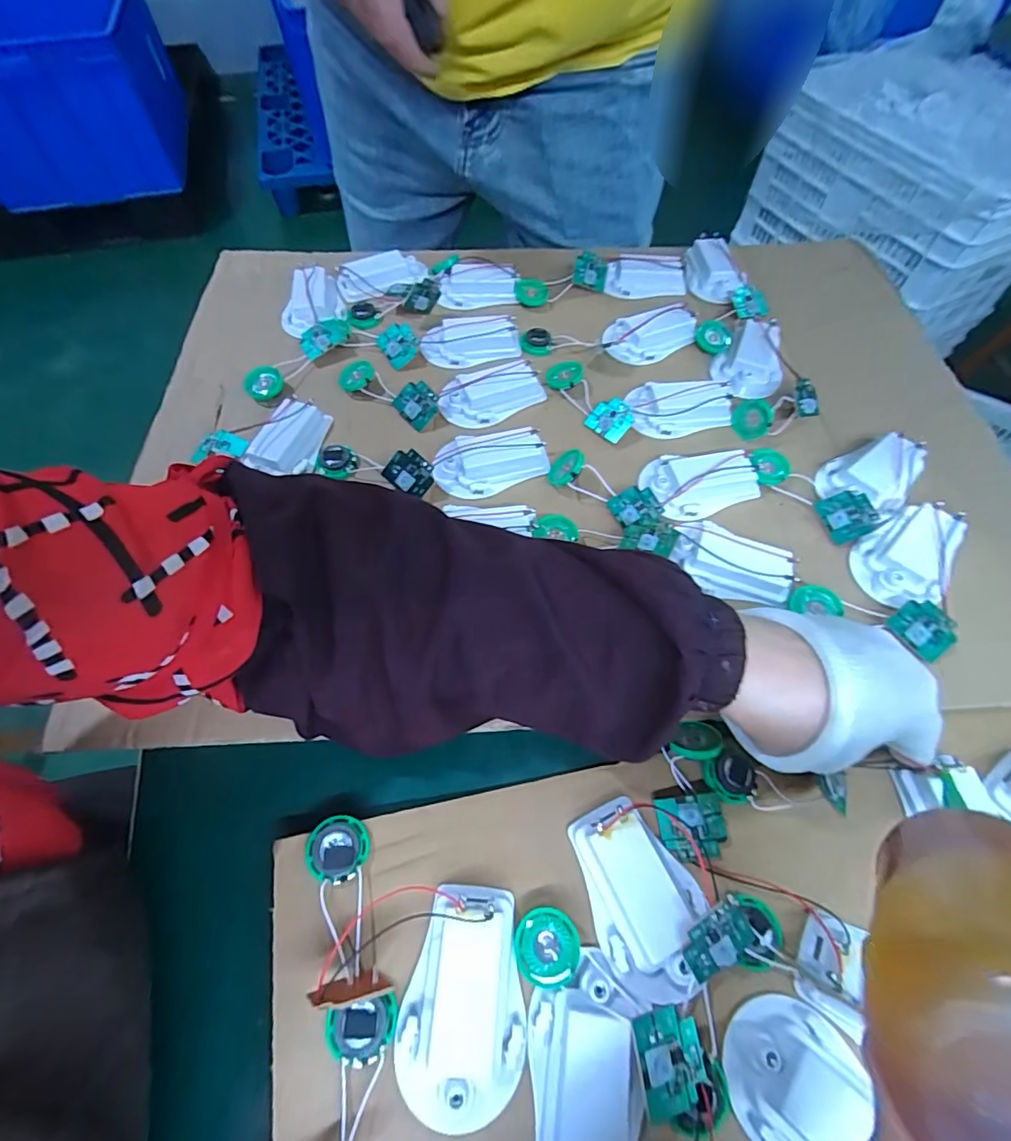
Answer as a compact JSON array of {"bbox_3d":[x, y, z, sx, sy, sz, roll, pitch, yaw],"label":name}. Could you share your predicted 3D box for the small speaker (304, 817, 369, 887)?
[{"bbox_3d":[-0.080,0.131,0.238,0.028,0.007,0.027,-5,65,3],"label":"small speaker"}]

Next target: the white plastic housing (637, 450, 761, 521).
[{"bbox_3d":[0.132,-0.060,0.341,0.075,0.020,0.047,-5,65,3],"label":"white plastic housing"}]

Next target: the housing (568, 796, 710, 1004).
[{"bbox_3d":[0.064,0.150,0.233,0.051,0.018,0.078,-20,65,-4],"label":"housing"}]

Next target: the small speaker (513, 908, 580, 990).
[{"bbox_3d":[0.018,0.169,0.226,0.028,0.007,0.028,-5,65,3],"label":"small speaker"}]

